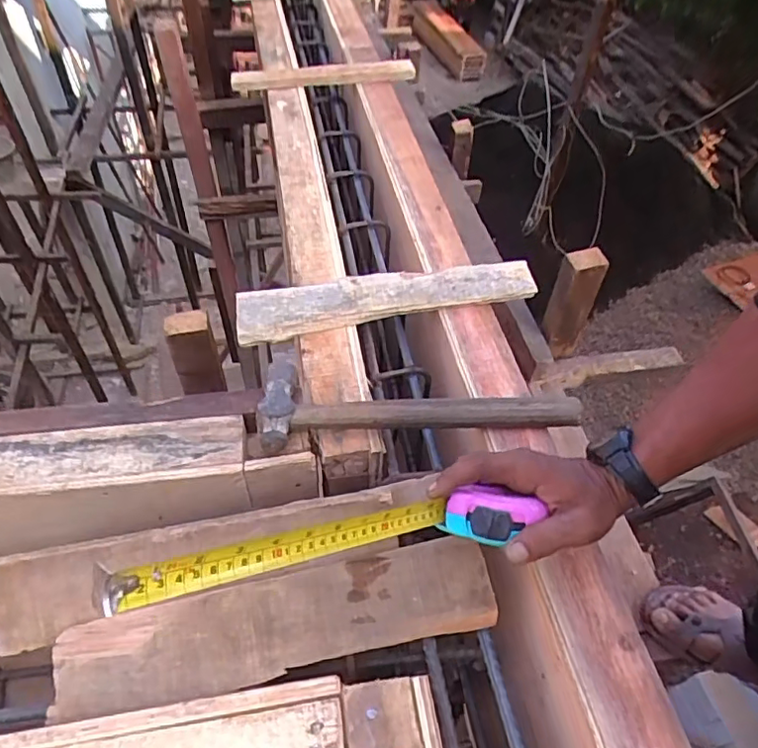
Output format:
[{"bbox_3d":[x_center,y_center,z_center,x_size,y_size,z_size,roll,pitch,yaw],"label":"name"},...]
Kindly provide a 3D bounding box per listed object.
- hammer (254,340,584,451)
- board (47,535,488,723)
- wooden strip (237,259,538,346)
[{"bbox_3d":[0.041,0.021,0.586,0.320,0.041,0.096,-5,50,-8],"label":"hammer"},{"bbox_3d":[-0.077,0.200,0.464,0.342,0.011,0.075,-10,71,-7],"label":"board"},{"bbox_3d":[0.011,-0.094,0.694,0.355,0.029,0.066,-9,50,-10],"label":"wooden strip"}]

